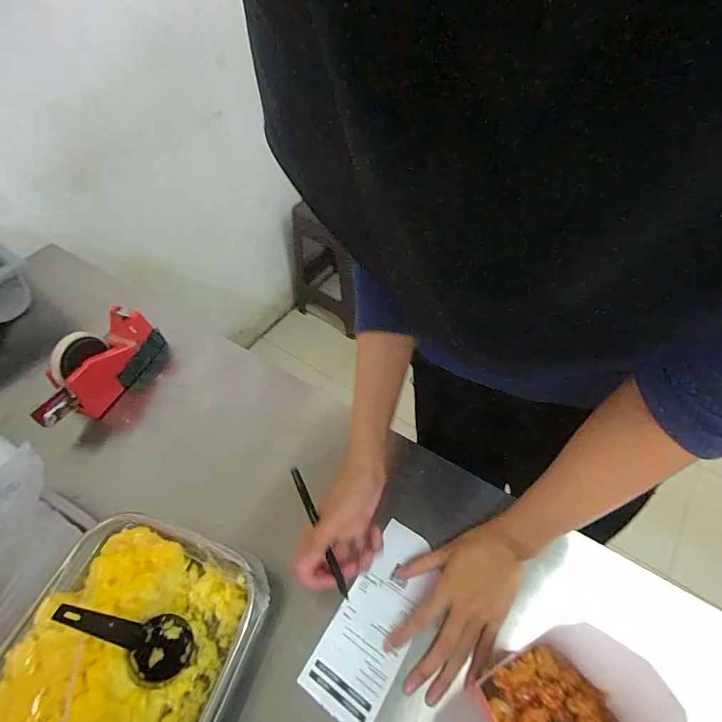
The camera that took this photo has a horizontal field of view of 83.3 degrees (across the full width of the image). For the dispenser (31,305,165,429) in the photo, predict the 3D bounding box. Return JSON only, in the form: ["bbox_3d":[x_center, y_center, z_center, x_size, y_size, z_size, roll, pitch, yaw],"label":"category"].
[{"bbox_3d":[-0.395,0.009,0.614,0.051,0.100,0.206,17,55,17],"label":"dispenser"}]

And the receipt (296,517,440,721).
[{"bbox_3d":[0.017,0.265,0.428,0.078,0.008,0.183,20,55,20],"label":"receipt"}]

